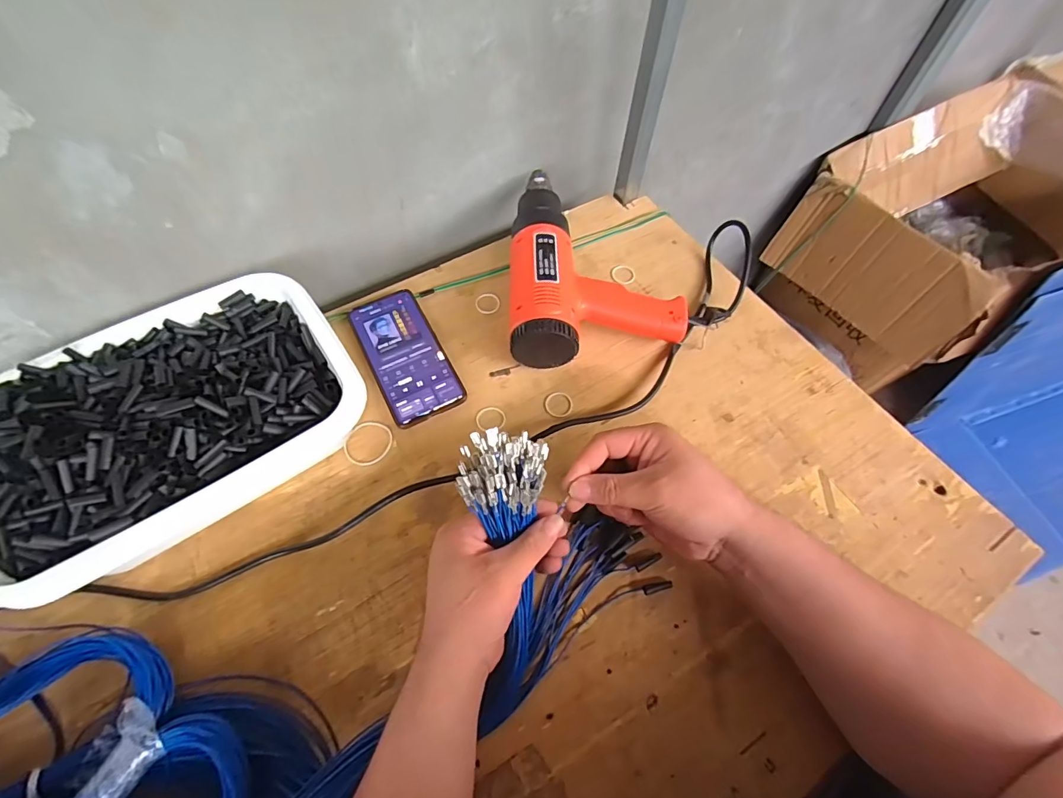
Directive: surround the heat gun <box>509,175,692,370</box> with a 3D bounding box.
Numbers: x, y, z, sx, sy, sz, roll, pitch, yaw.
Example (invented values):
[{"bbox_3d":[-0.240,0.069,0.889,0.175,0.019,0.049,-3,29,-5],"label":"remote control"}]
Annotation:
[{"bbox_3d":[0.068,-0.163,0.538,0.187,0.072,0.275,-1,61,-1],"label":"heat gun"}]

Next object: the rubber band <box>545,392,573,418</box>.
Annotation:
[{"bbox_3d":[0.028,0.006,0.482,0.028,0.004,0.029,0,61,-1],"label":"rubber band"}]

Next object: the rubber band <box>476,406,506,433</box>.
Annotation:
[{"bbox_3d":[-0.041,0.020,0.476,0.029,0.004,0.025,-7,64,-3],"label":"rubber band"}]

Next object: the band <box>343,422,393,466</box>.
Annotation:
[{"bbox_3d":[-0.161,0.043,0.458,0.044,0.005,0.046,1,65,-2],"label":"band"}]

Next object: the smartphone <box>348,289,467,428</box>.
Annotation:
[{"bbox_3d":[-0.136,-0.048,0.504,0.076,0.015,0.160,-25,64,-14],"label":"smartphone"}]

